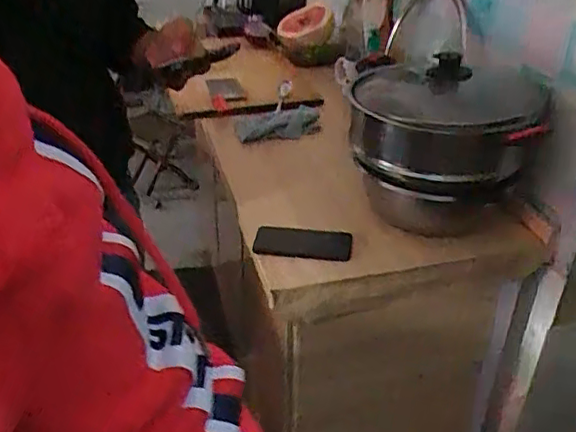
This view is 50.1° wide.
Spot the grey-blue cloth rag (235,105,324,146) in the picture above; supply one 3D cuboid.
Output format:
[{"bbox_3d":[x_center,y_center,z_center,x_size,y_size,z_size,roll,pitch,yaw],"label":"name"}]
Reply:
[{"bbox_3d":[-0.023,-0.213,1.430,0.213,0.046,0.104,-1,29,25],"label":"grey-blue cloth rag"}]

